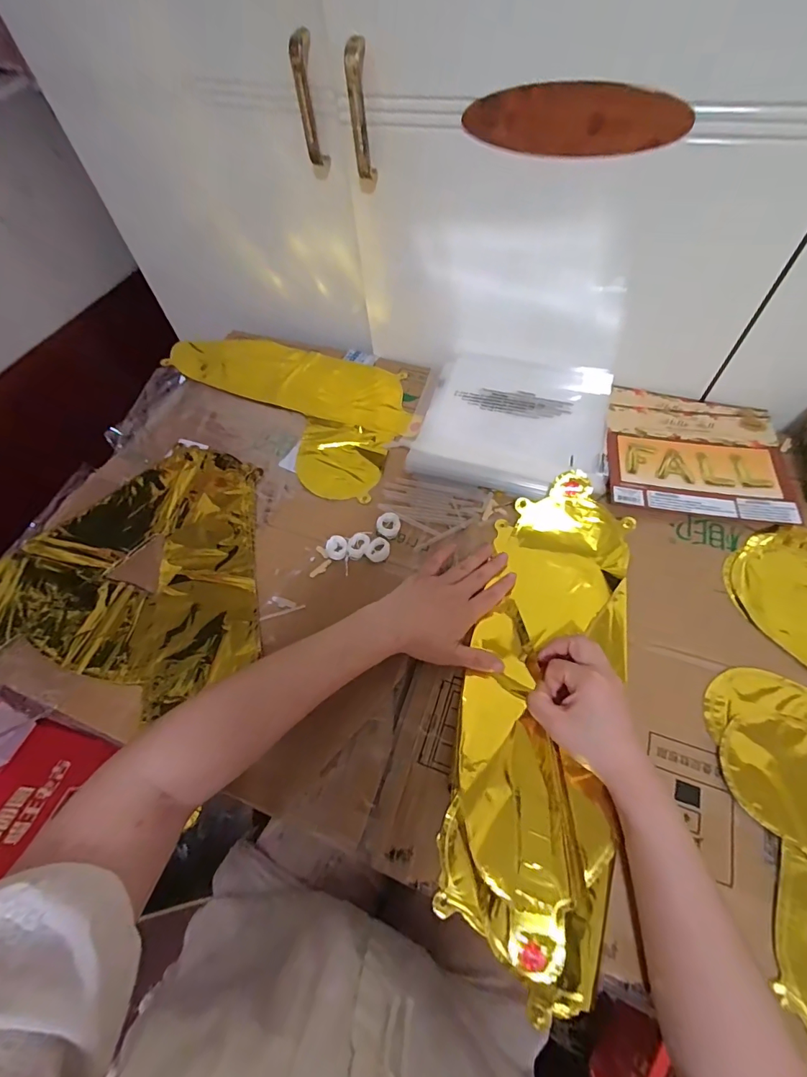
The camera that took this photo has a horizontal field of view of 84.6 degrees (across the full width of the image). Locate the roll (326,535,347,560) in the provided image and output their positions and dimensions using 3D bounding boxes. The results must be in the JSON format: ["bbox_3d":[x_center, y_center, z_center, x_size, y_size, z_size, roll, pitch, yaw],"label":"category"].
[{"bbox_3d":[-0.072,0.010,0.482,0.023,0.007,0.026,13,61,11],"label":"roll"}]

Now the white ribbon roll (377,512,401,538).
[{"bbox_3d":[-0.017,-0.016,0.498,0.026,0.006,0.029,13,61,11],"label":"white ribbon roll"}]

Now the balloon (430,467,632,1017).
[{"bbox_3d":[0.128,0.127,0.395,0.130,0.035,0.413,13,62,11],"label":"balloon"}]

